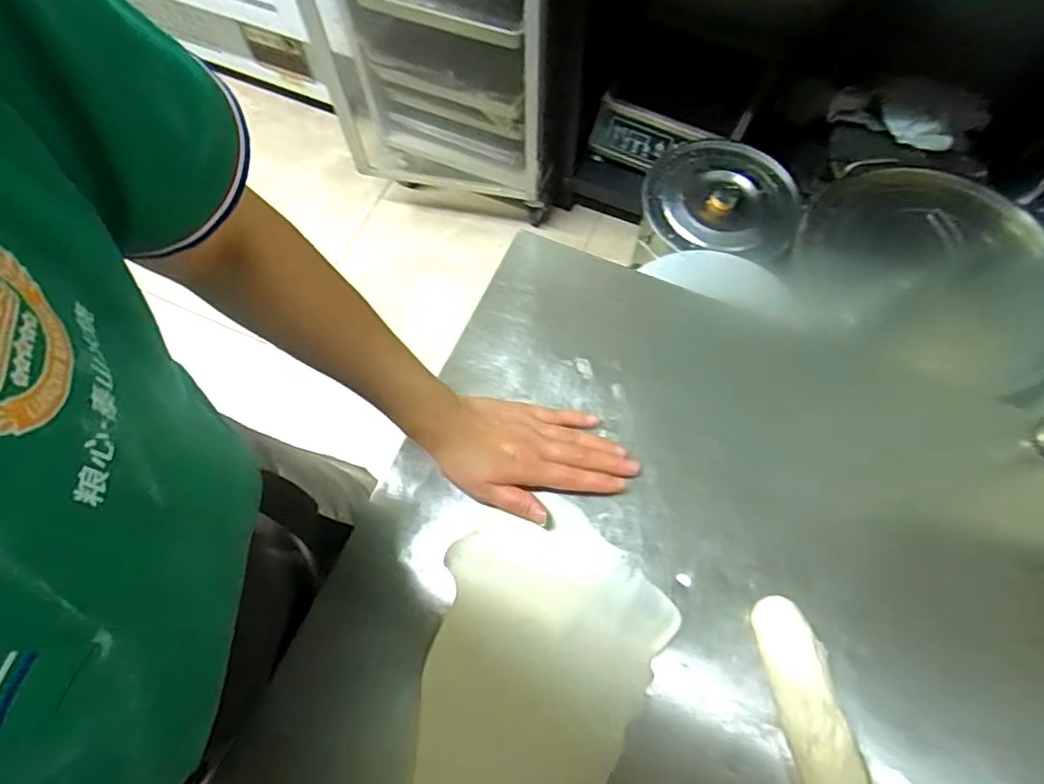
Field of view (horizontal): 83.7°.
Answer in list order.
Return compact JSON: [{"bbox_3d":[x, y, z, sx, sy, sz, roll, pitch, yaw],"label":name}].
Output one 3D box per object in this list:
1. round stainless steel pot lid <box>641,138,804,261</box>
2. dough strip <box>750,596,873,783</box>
[{"bbox_3d":[0.404,-0.404,1.178,0.297,0.072,0.288,0,68,1],"label":"round stainless steel pot lid"},{"bbox_3d":[0.209,0.246,0.411,0.043,0.031,0.189,-8,68,-3],"label":"dough strip"}]

